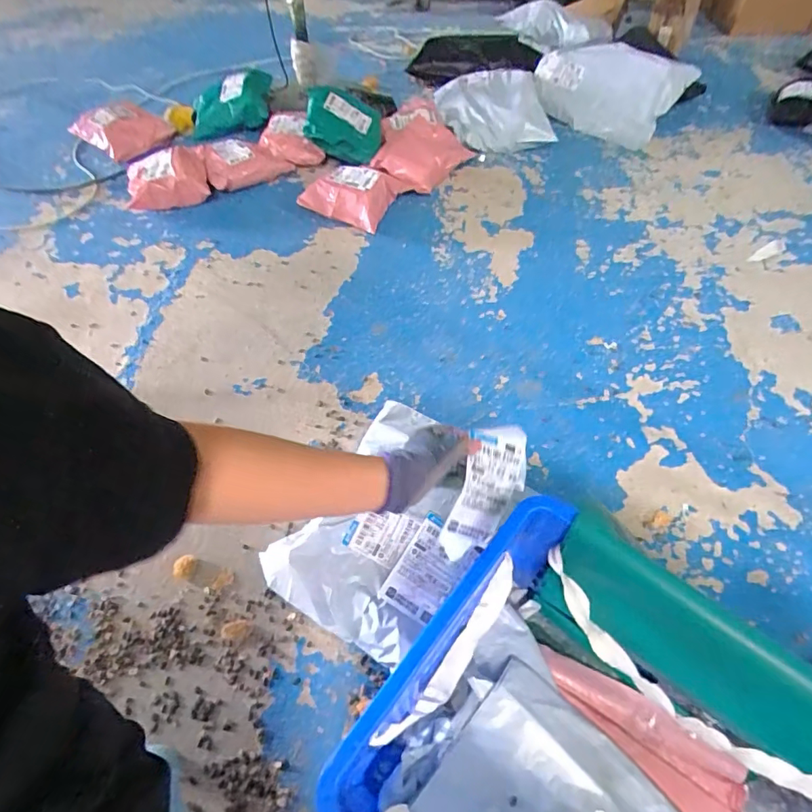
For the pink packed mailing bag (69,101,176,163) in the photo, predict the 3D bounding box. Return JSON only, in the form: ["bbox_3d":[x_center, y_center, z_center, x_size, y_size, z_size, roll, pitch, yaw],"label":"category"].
[{"bbox_3d":[-0.820,-0.812,1.452,0.271,0.080,0.205,31,61,21],"label":"pink packed mailing bag"}]

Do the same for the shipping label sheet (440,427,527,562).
[{"bbox_3d":[0.097,0.103,0.597,0.028,0.093,0.171,10,67,58],"label":"shipping label sheet"}]

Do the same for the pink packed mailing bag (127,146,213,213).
[{"bbox_3d":[-0.623,-0.585,1.289,0.208,0.084,0.191,-18,56,-12],"label":"pink packed mailing bag"}]

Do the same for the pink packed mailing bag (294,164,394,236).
[{"bbox_3d":[-0.145,-0.536,1.242,0.211,0.078,0.162,21,58,15],"label":"pink packed mailing bag"}]

